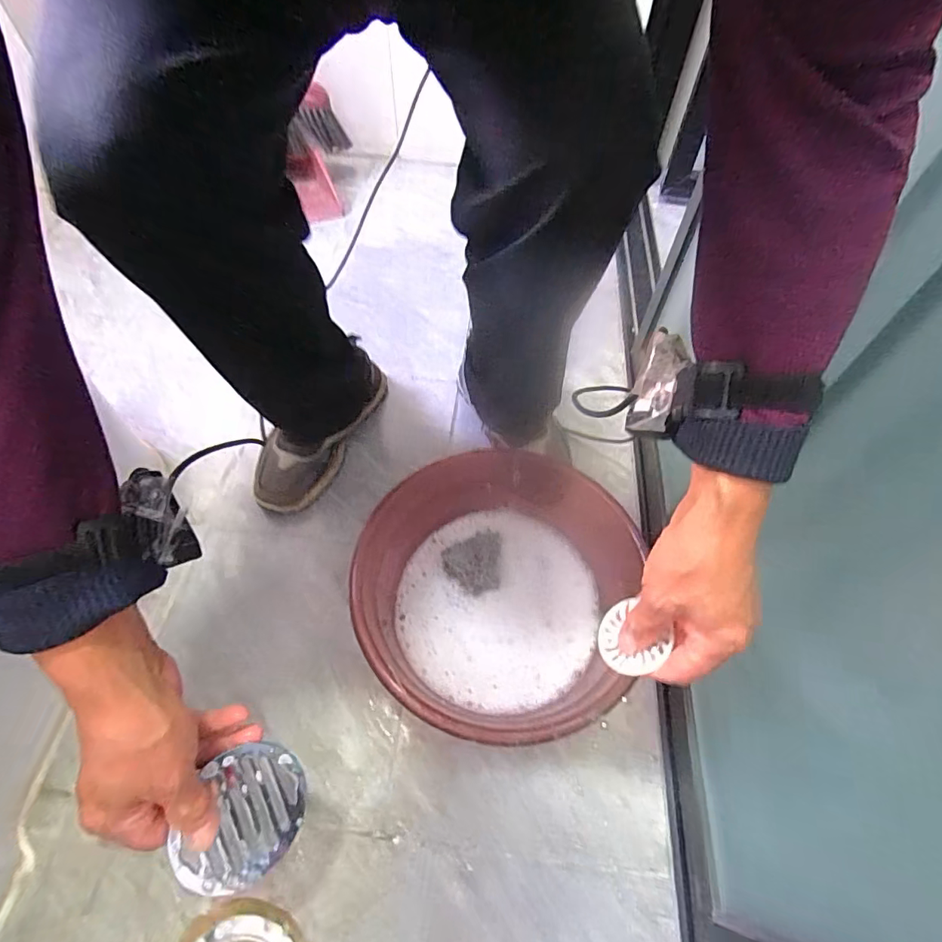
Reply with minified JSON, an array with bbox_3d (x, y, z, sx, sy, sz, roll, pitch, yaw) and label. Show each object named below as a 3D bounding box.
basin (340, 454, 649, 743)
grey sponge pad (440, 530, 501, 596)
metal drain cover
[{"bbox_3d":[0.019,0.136,0.551,0.278,0.112,0.313,-21,60,-14],"label":"basin"},{"bbox_3d":[0.005,0.113,0.592,0.076,0.039,0.071,-12,58,-9],"label":"grey sponge pad"},{"bbox_3d":[-0.167,0.257,0.360,0.085,0.006,0.090,34,56,-28],"label":"metal drain cover"}]

